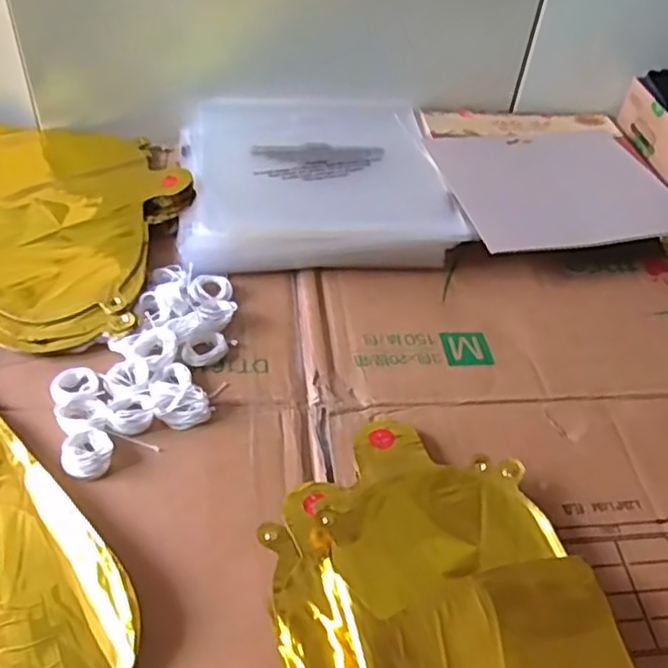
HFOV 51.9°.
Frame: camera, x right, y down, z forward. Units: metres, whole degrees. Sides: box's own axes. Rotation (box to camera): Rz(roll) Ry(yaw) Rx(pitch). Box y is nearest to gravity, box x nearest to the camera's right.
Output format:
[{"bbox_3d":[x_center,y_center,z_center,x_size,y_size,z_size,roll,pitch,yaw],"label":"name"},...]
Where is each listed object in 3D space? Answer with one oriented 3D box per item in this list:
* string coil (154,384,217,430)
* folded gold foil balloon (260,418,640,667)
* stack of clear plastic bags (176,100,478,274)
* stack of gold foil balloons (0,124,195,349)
[{"bbox_3d":[-0.091,0.044,0.415,0.034,0.015,0.023,0,45,-6],"label":"string coil"},{"bbox_3d":[0.055,0.142,0.341,0.148,0.038,0.217,-11,48,-17],"label":"folded gold foil balloon"},{"bbox_3d":[-0.020,-0.142,0.598,0.216,0.035,0.238,-3,46,-10],"label":"stack of clear plastic bags"},{"bbox_3d":[-0.306,-0.125,0.551,0.399,0.026,0.242,17,46,10],"label":"stack of gold foil balloons"}]

